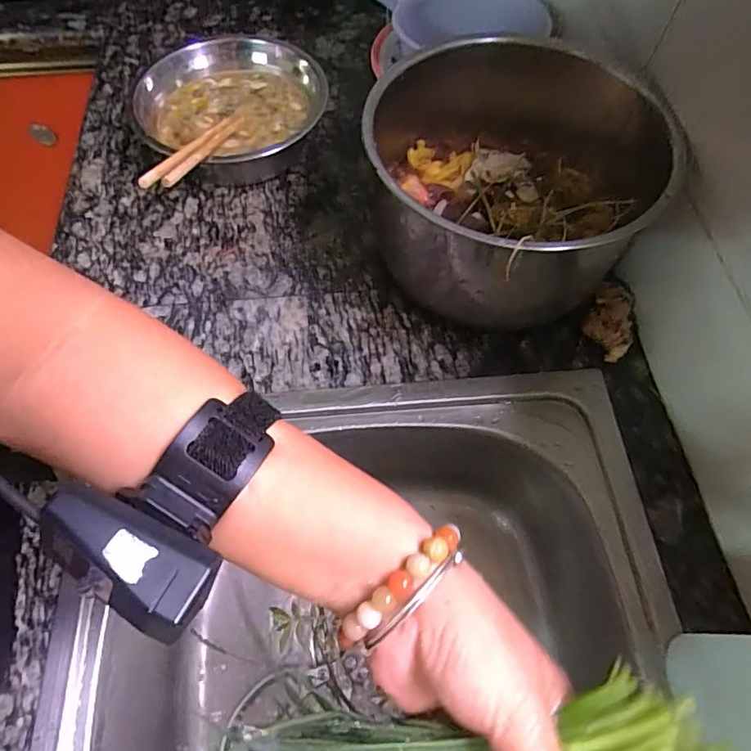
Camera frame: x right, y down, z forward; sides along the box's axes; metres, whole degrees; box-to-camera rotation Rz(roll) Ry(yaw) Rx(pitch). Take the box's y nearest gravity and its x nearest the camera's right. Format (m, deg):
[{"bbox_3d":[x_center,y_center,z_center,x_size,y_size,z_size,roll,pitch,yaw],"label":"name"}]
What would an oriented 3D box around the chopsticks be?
[{"bbox_3d":[-0.161,-0.208,0.459,0.020,0.011,0.184,11,43,4],"label":"chopsticks"}]

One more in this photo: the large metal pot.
[{"bbox_3d":[0.104,-0.158,0.432,0.231,0.138,0.220,0,63,-1],"label":"large metal pot"}]

